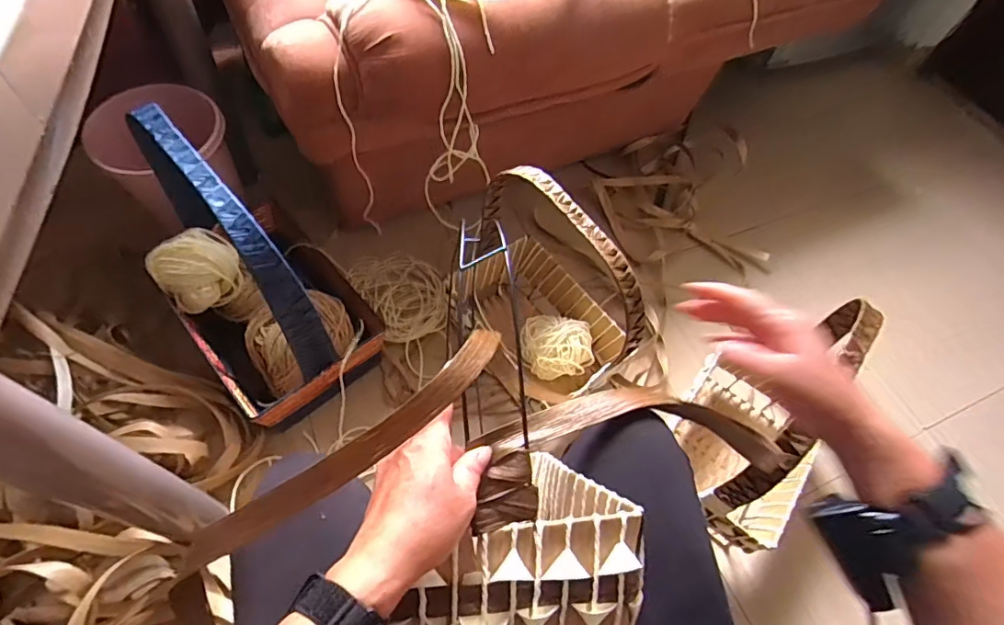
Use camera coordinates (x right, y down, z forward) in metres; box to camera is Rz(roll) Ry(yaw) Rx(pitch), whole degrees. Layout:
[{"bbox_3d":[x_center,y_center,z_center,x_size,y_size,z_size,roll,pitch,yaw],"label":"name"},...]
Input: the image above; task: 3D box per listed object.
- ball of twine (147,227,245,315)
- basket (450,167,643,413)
[{"bbox_3d":[-0.568,-0.078,0.963,0.110,0.103,0.126,37,62,20],"label":"ball of twine"},{"bbox_3d":[0.085,-0.025,0.955,0.234,0.447,0.372,-37,66,-24],"label":"basket"}]

